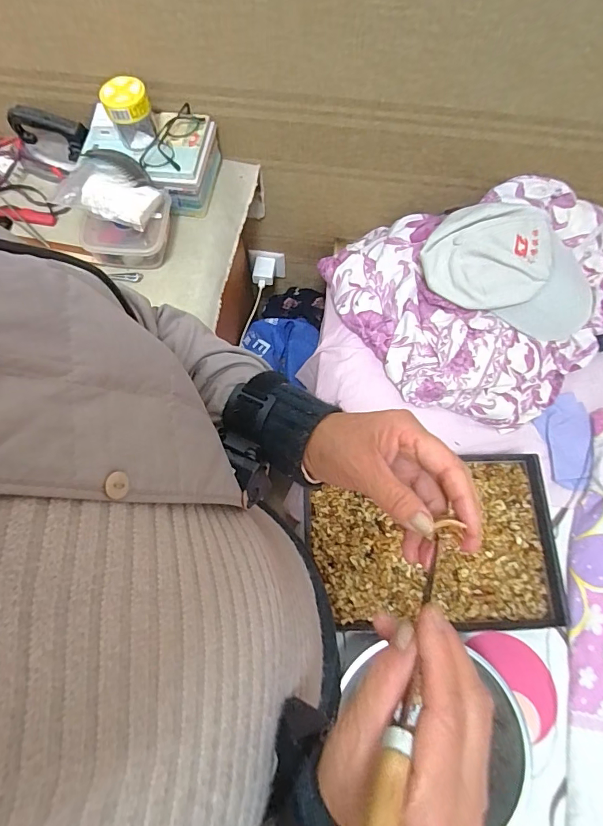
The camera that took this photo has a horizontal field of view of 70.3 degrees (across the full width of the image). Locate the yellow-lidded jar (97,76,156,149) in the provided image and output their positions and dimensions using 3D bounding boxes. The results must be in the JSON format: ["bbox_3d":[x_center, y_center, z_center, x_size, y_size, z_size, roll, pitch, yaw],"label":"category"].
[{"bbox_3d":[-0.256,-0.447,0.639,0.063,0.070,0.067,0,71,0],"label":"yellow-lidded jar"}]

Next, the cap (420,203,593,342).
[{"bbox_3d":[0.343,-0.232,0.703,0.278,0.111,0.157,13,72,4],"label":"cap"}]

